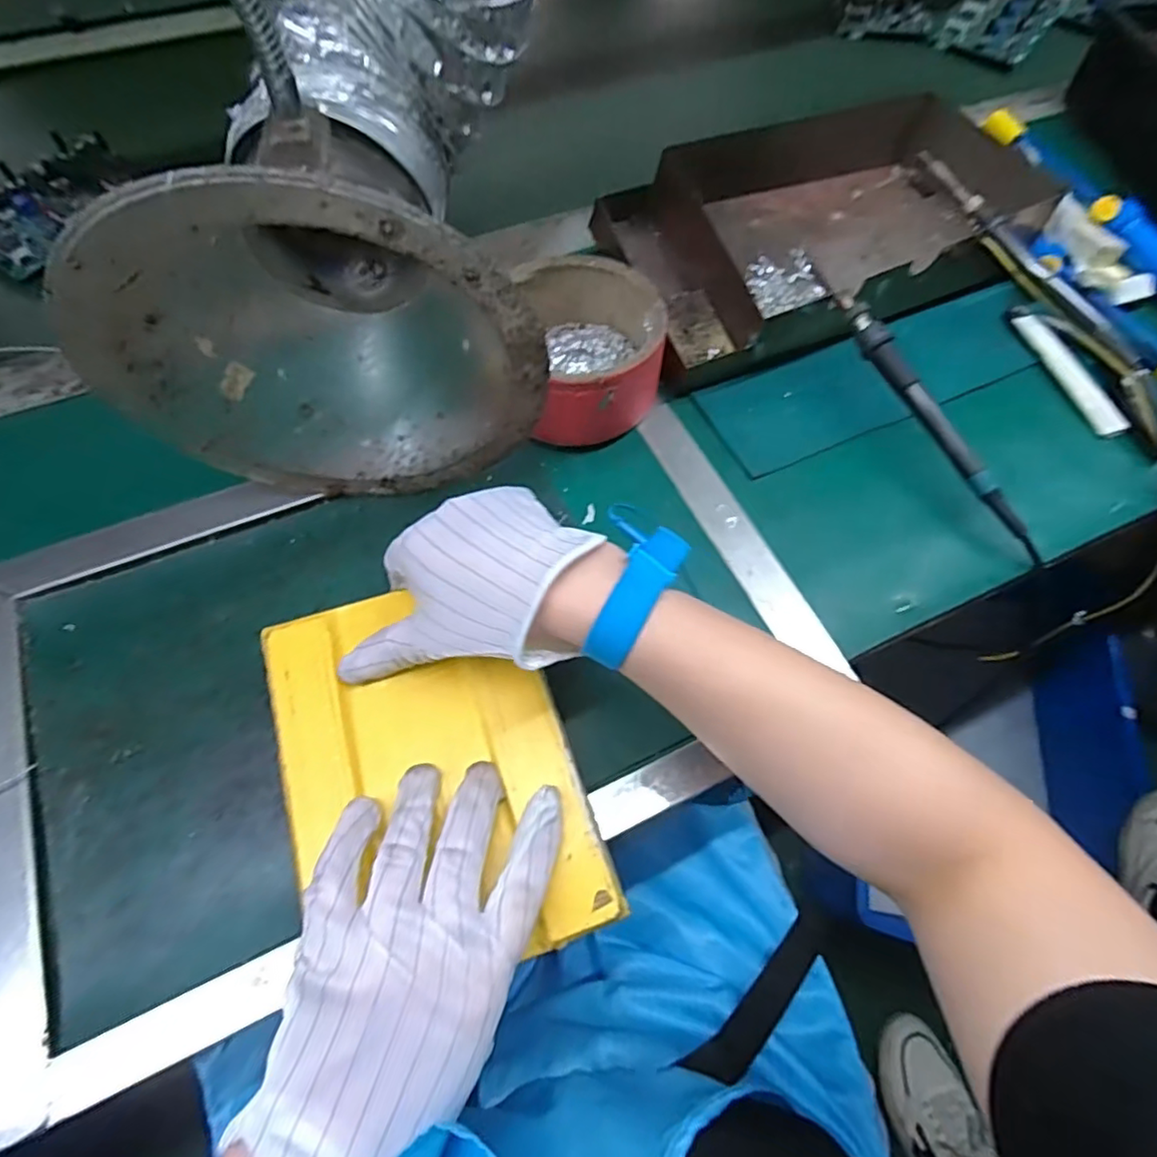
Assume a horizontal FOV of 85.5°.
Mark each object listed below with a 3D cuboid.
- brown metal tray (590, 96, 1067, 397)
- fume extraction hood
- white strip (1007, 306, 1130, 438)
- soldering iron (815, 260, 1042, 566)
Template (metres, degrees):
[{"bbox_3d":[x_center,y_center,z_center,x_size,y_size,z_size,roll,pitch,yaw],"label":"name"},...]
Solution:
[{"bbox_3d":[0.189,-0.273,0.494,0.334,0.072,0.190,-21,65,-10],"label":"brown metal tray"},{"bbox_3d":[-0.131,-0.150,0.350,0.206,0.218,0.155,-7,63,-4],"label":"fume extraction hood"},{"bbox_3d":[0.367,-0.160,0.473,0.017,0.013,0.130,-16,64,-8],"label":"white strip"},{"bbox_3d":[0.230,-0.112,0.413,0.014,0.015,0.235,-27,78,-13],"label":"soldering iron"}]

